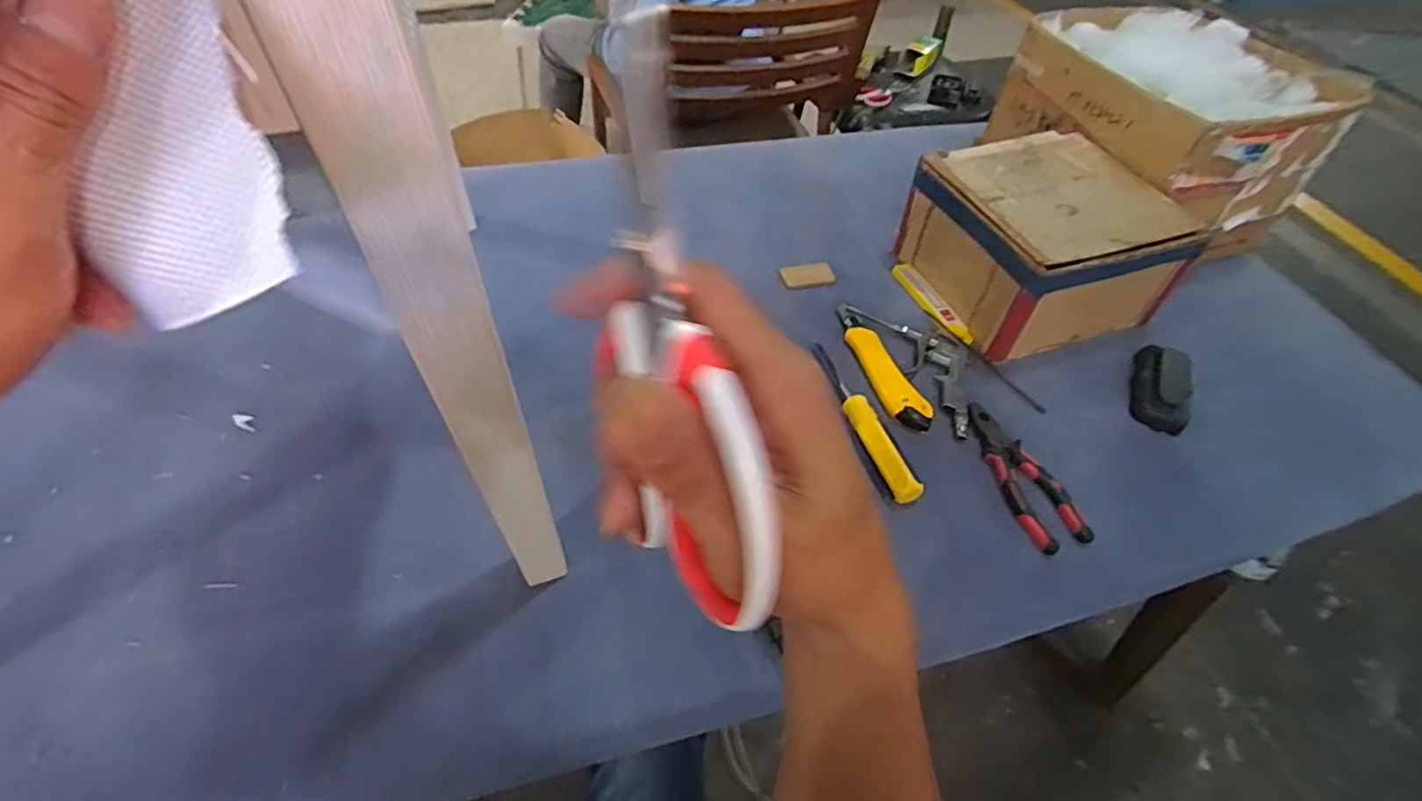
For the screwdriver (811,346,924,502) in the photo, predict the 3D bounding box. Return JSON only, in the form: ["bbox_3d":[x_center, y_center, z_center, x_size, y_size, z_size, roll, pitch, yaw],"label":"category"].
[{"bbox_3d":[0.138,0.010,0.620,0.030,0.027,0.198,-14,53,-15],"label":"screwdriver"}]

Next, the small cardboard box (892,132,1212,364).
[{"bbox_3d":[0.367,-0.183,0.734,0.230,0.119,0.218,-13,53,-15],"label":"small cardboard box"}]

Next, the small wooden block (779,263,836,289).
[{"bbox_3d":[0.115,-0.149,0.768,0.061,0.007,0.038,-5,51,-9],"label":"small wooden block"}]

